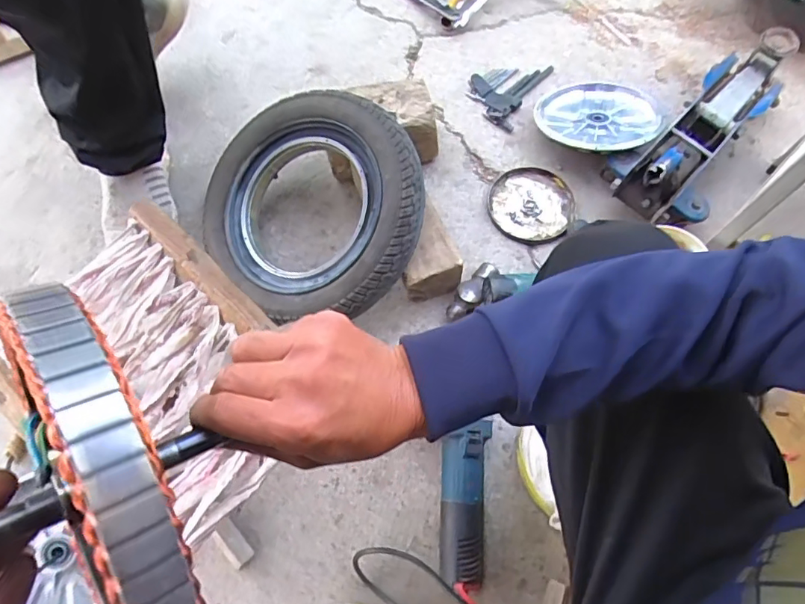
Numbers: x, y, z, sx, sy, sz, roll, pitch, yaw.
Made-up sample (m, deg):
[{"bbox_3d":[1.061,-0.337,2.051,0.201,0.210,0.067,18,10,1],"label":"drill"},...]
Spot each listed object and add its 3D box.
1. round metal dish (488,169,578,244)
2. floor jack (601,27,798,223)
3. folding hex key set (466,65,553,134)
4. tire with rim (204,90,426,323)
[{"bbox_3d":[0.223,-0.170,0.889,0.139,0.012,0.146,0,68,0],"label":"round metal dish"},{"bbox_3d":[0.500,-0.277,0.837,0.353,0.120,0.163,-39,74,-13],"label":"floor jack"},{"bbox_3d":[0.196,-0.415,0.981,0.117,0.037,0.174,30,71,12],"label":"folding hex key set"},{"bbox_3d":[-0.123,-0.148,0.769,0.339,0.076,0.314,-2,85,20],"label":"tire with rim"}]

